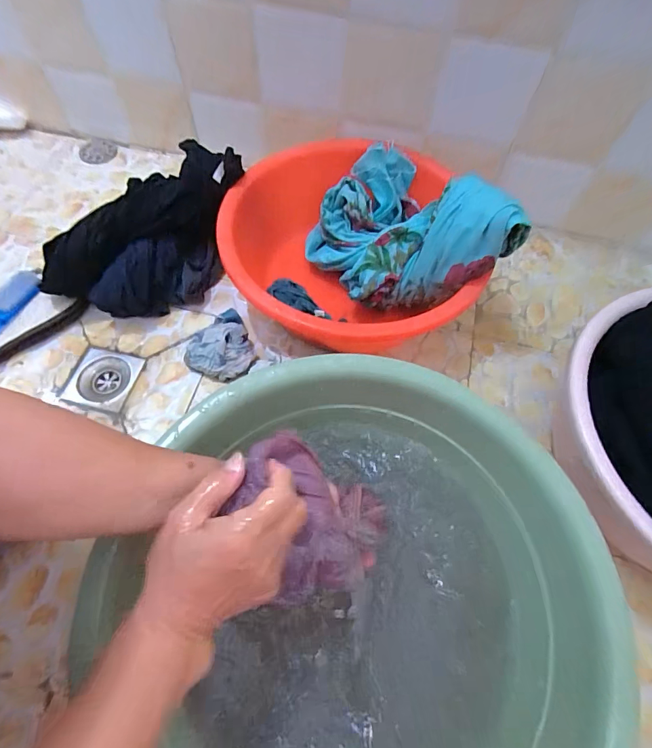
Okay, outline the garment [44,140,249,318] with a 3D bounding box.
[{"bbox_3d":[-0.266,-0.206,0.648,0.325,0.162,0.136,-39,73,-19],"label":"garment"}]

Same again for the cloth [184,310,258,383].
[{"bbox_3d":[-0.158,-0.050,0.631,0.106,0.039,0.114,24,66,8],"label":"cloth"}]

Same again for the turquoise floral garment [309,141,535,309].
[{"bbox_3d":[0.102,-0.233,0.627,0.212,0.194,0.305,-19,66,-11],"label":"turquoise floral garment"}]

